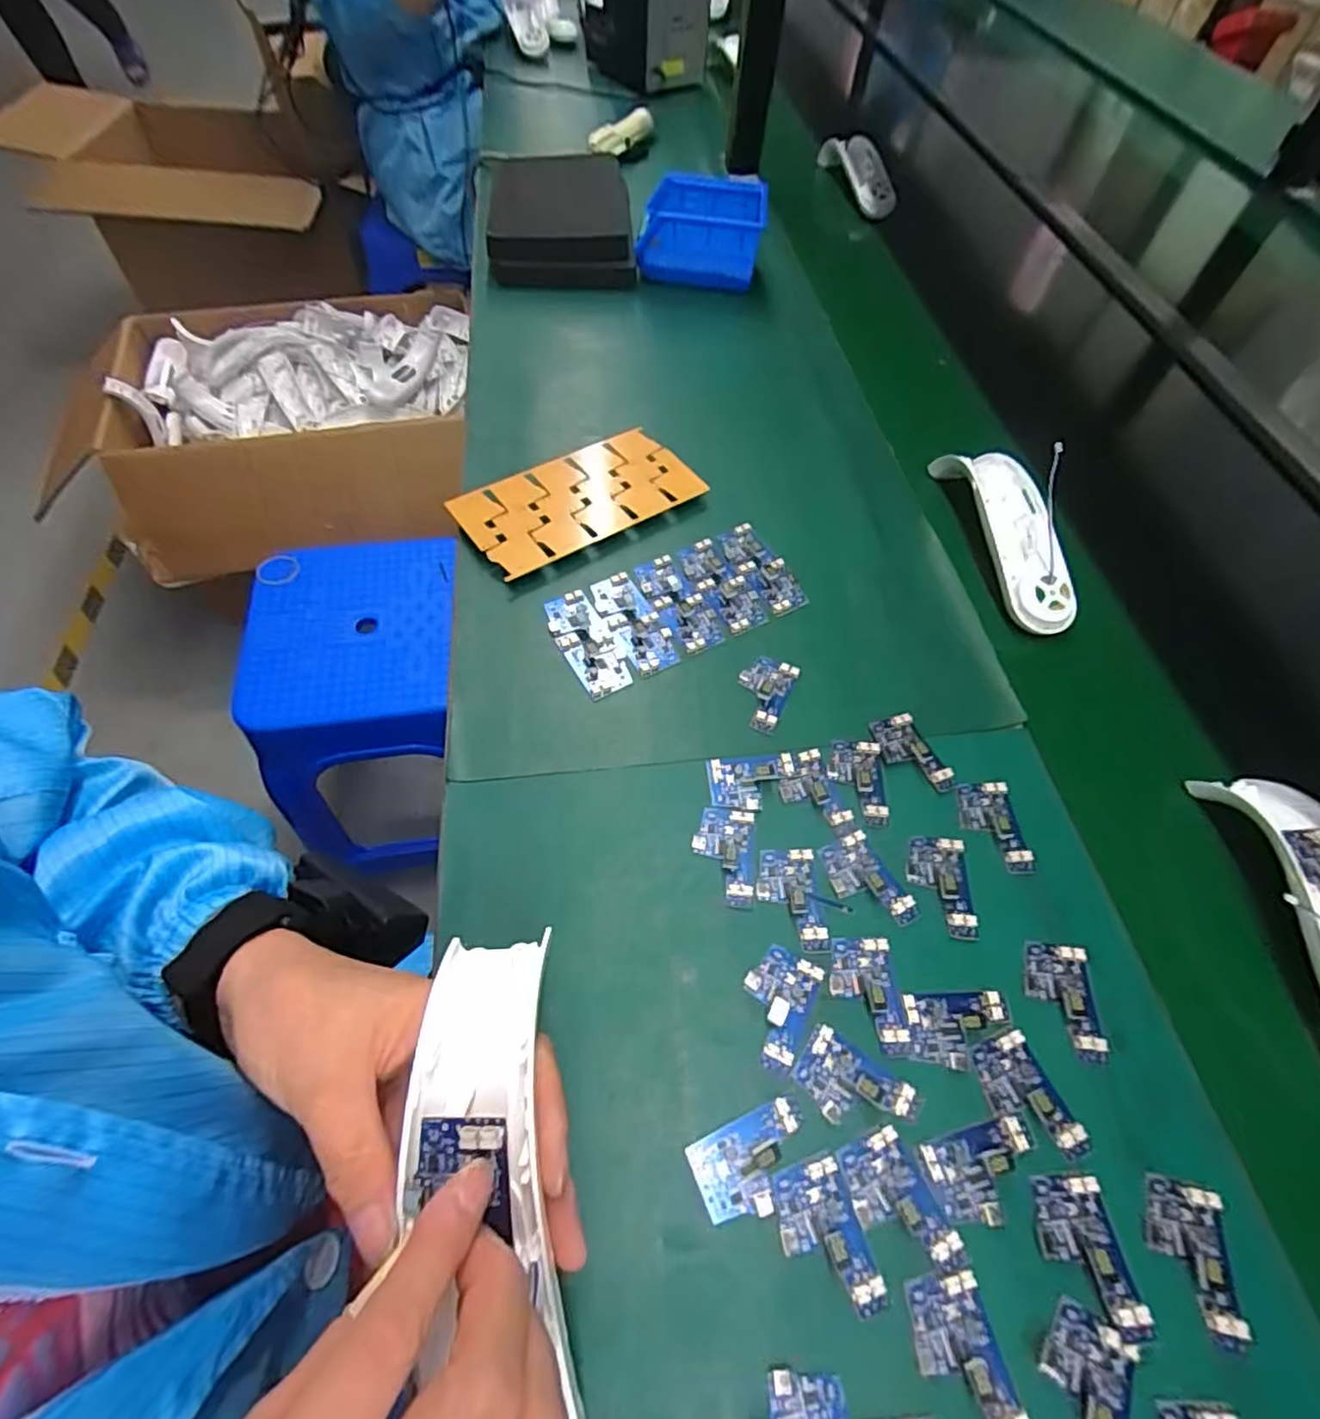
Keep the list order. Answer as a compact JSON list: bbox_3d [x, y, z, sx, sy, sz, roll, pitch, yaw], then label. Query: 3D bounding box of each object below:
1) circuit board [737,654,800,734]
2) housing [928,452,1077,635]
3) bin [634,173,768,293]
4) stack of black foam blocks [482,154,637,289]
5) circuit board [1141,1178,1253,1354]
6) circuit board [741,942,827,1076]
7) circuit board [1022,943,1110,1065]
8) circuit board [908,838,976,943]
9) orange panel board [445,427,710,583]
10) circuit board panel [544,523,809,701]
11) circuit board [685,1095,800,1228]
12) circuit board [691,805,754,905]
[{"bbox_3d":[0.070,-0.012,0.448,0.036,0.005,0.058,24,59,12],"label":"circuit board"},{"bbox_3d":[0.284,-0.146,0.535,0.052,0.046,0.188,-3,58,-6],"label":"housing"},{"bbox_3d":[0.047,-0.538,0.738,0.135,0.067,0.107,9,57,3],"label":"bin"},{"bbox_3d":[-0.126,-0.606,0.795,0.159,0.058,0.291,-5,58,-7],"label":"stack of black foam blocks"},{"bbox_3d":[0.239,0.245,0.293,0.034,0.010,0.057,11,57,4],"label":"circuit board"},{"bbox_3d":[0.061,0.153,0.343,0.036,0.006,0.056,25,59,12],"label":"circuit board"},{"bbox_3d":[0.216,0.155,0.351,0.035,0.004,0.057,6,57,0],"label":"circuit board"},{"bbox_3d":[0.163,0.102,0.382,0.035,0.004,0.058,5,57,0],"label":"circuit board"},{"bbox_3d":[-0.065,-0.172,0.530,0.186,0.009,0.094,-30,67,-20],"label":"orange panel board"},{"bbox_3d":[0.012,-0.079,0.487,0.184,0.013,0.090,-25,62,-18],"label":"circuit board panel"},{"bbox_3d":[0.045,0.210,0.305,0.057,0.011,0.037,-19,61,-15],"label":"circuit board"},{"bbox_3d":[0.038,0.085,0.386,0.036,0.004,0.058,5,57,0],"label":"circuit board"}]

